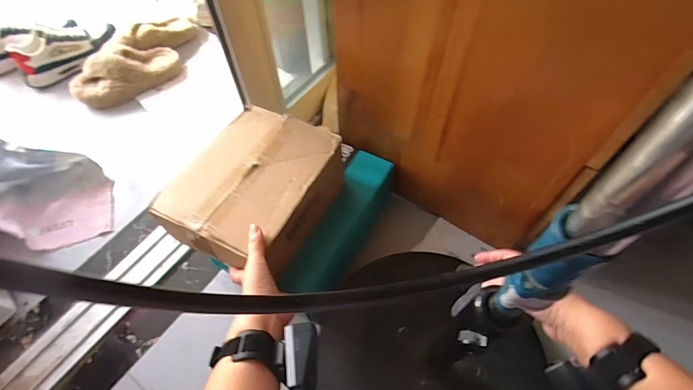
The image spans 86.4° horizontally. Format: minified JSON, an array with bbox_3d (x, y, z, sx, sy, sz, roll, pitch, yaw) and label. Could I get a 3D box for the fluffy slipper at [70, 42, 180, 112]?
[{"bbox_3d":[-0.605,-0.337,1.020,0.281,0.101,0.137,-34,63,-19],"label":"fluffy slipper"}]

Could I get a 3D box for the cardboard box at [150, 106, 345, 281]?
[{"bbox_3d":[-0.147,-0.010,0.607,0.208,0.108,0.248,25,62,16],"label":"cardboard box"}]

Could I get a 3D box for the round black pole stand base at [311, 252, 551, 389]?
[{"bbox_3d":[0.126,0.280,0.588,0.329,0.069,0.350,0,58,1],"label":"round black pole stand base"}]

